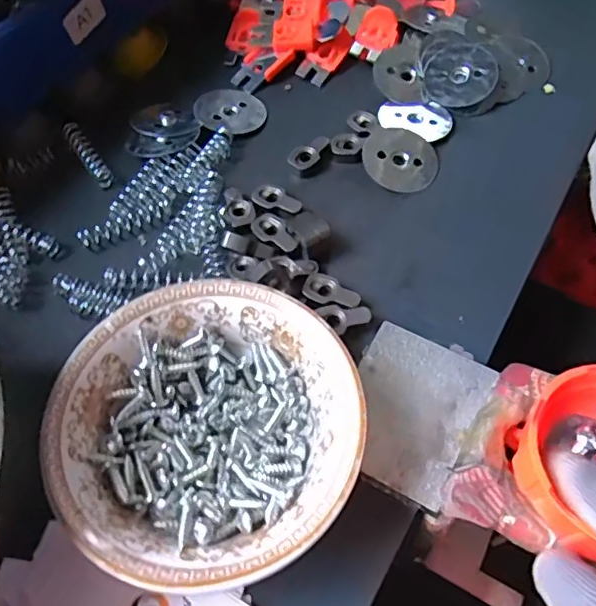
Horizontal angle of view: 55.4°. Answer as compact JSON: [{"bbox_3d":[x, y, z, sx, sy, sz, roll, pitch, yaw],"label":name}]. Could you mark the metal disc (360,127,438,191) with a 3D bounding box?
[{"bbox_3d":[0.063,-0.089,0.348,0.045,0.007,0.044,0,58,0],"label":"metal disc"}]

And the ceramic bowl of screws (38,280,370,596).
[{"bbox_3d":[-0.036,0.055,0.239,0.118,0.044,0.118,0,58,0],"label":"ceramic bowl of screws"}]

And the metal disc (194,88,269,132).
[{"bbox_3d":[-0.044,-0.127,0.375,0.047,0.004,0.043,3,52,-3],"label":"metal disc"}]

